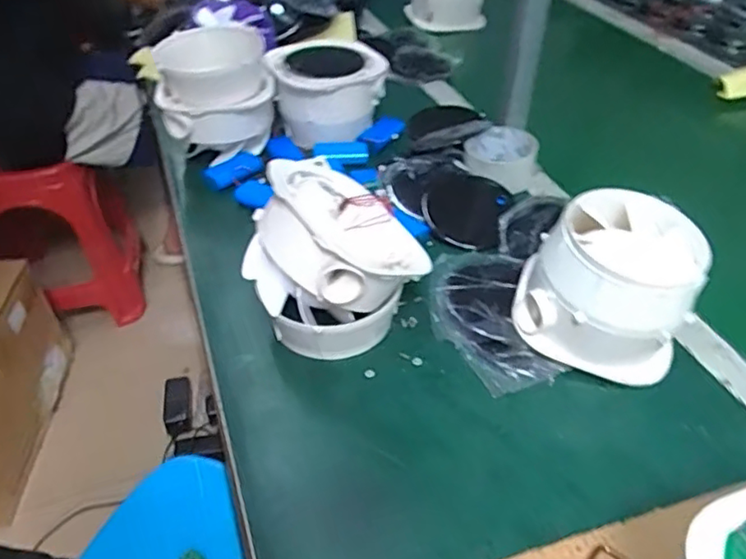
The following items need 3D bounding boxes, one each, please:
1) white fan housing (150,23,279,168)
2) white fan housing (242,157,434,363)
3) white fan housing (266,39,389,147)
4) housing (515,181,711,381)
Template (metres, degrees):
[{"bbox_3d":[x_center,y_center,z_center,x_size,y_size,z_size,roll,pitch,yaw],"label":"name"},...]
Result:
[{"bbox_3d":[-0.195,-0.237,0.773,0.135,0.117,0.155,-10,42,-10],"label":"white fan housing"},{"bbox_3d":[-0.023,-0.022,0.527,0.136,0.132,0.138,7,41,10],"label":"white fan housing"},{"bbox_3d":[-0.058,-0.243,0.808,0.142,0.088,0.134,-9,40,-9],"label":"white fan housing"},{"bbox_3d":[0.199,0.002,0.526,0.130,0.106,0.123,12,42,15],"label":"housing"}]

